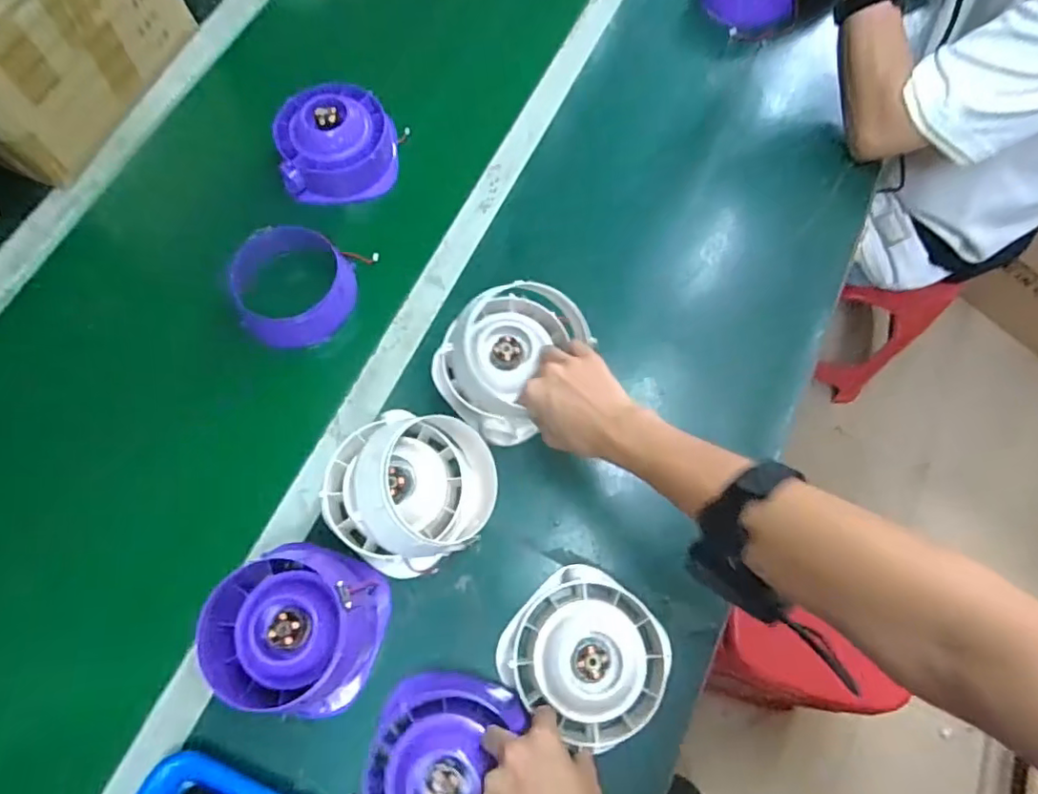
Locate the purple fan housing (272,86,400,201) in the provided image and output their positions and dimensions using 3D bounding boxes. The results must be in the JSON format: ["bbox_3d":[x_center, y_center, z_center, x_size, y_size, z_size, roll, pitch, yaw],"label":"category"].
[{"bbox_3d":[-0.213,-0.298,0.708,0.129,0.076,0.109,-9,71,-4],"label":"purple fan housing"}]

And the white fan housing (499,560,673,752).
[{"bbox_3d":[0.066,0.227,0.526,0.145,0.061,0.129,36,74,11],"label":"white fan housing"}]

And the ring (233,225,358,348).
[{"bbox_3d":[-0.243,-0.119,0.646,0.124,0.045,0.125,0,71,0],"label":"ring"}]

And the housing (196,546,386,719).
[{"bbox_3d":[-0.190,0.194,0.509,0.125,0.085,0.120,16,72,5],"label":"housing"}]

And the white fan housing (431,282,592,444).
[{"bbox_3d":[-0.015,-0.042,0.588,0.121,0.090,0.132,36,75,11],"label":"white fan housing"}]

